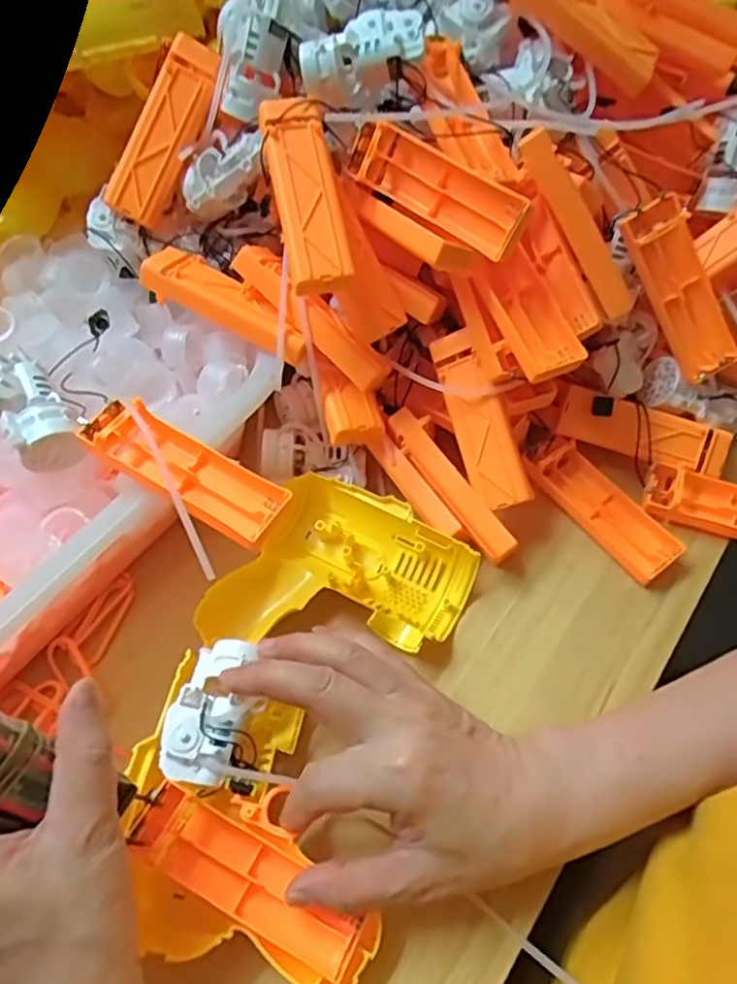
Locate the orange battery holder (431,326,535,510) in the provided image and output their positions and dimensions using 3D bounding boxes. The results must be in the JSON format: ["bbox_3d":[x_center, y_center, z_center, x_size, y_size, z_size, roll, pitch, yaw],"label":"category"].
[{"bbox_3d":[0.067,-0.043,0.399,0.031,0.018,0.108,-23,82,23],"label":"orange battery holder"}]

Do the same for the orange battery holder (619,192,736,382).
[{"bbox_3d":[0.190,-0.123,0.406,0.035,0.110,0.020,-29,18,11],"label":"orange battery holder"}]

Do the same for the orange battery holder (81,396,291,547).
[{"bbox_3d":[-0.092,-0.012,0.333,0.107,0.028,0.034,26,60,19],"label":"orange battery holder"}]

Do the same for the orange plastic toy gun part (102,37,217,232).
[{"bbox_3d":[-0.122,-0.217,0.406,0.036,0.020,0.108,26,97,-9],"label":"orange plastic toy gun part"}]

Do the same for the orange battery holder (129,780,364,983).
[{"bbox_3d":[-0.055,0.173,0.299,0.108,0.022,0.032,32,61,9],"label":"orange battery holder"}]

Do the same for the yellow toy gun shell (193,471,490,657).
[{"bbox_3d":[-0.014,0.056,0.387,0.125,0.031,0.114,23,59,17],"label":"yellow toy gun shell"}]

